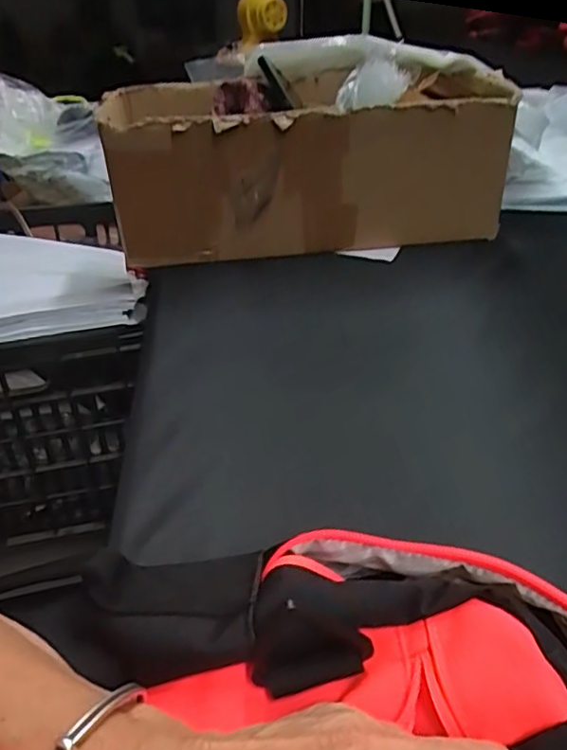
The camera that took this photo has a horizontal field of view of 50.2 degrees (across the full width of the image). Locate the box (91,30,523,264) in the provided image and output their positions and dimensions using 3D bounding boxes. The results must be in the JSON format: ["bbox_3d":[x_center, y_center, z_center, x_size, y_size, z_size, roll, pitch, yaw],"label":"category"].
[{"bbox_3d":[0.022,-0.250,0.692,0.412,0.182,0.199,-5,34,-4],"label":"box"}]

